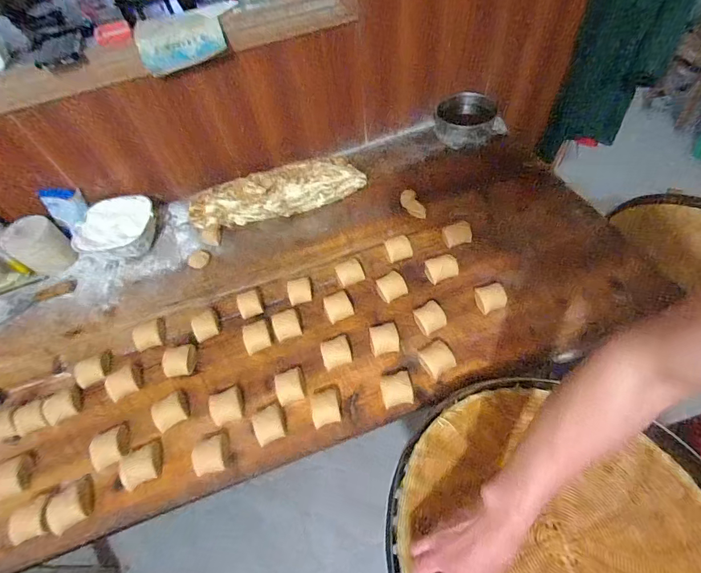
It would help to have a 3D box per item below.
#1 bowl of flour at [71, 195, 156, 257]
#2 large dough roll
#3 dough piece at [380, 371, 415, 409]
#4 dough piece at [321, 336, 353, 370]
[{"bbox_3d":[-0.592,-0.151,0.931,0.177,0.083,0.179,-4,54,5],"label":"bowl of flour"},{"bbox_3d":[-0.200,-0.266,0.978,0.475,0.089,0.121,-18,54,-6],"label":"large dough roll"},{"bbox_3d":[0.083,0.186,0.646,0.052,0.020,0.056,-10,54,0],"label":"dough piece"},{"bbox_3d":[-0.027,0.130,0.702,0.061,0.045,0.055,-25,55,-10],"label":"dough piece"}]

